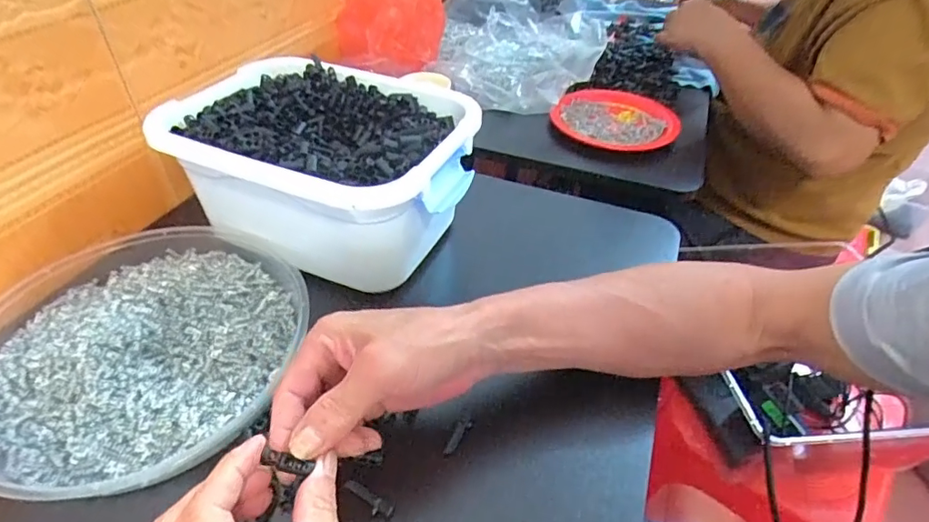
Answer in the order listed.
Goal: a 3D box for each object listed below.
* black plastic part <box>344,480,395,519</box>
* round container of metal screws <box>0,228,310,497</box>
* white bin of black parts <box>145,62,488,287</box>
[{"bbox_3d":[-0.060,0.147,0.316,0.035,0.009,0.010,19,44,17],"label":"black plastic part"},{"bbox_3d":[-0.234,0.053,0.376,0.209,0.043,0.233,11,42,8],"label":"round container of metal screws"},{"bbox_3d":[-0.122,-0.086,0.469,0.246,0.110,0.179,19,44,16],"label":"white bin of black parts"}]

